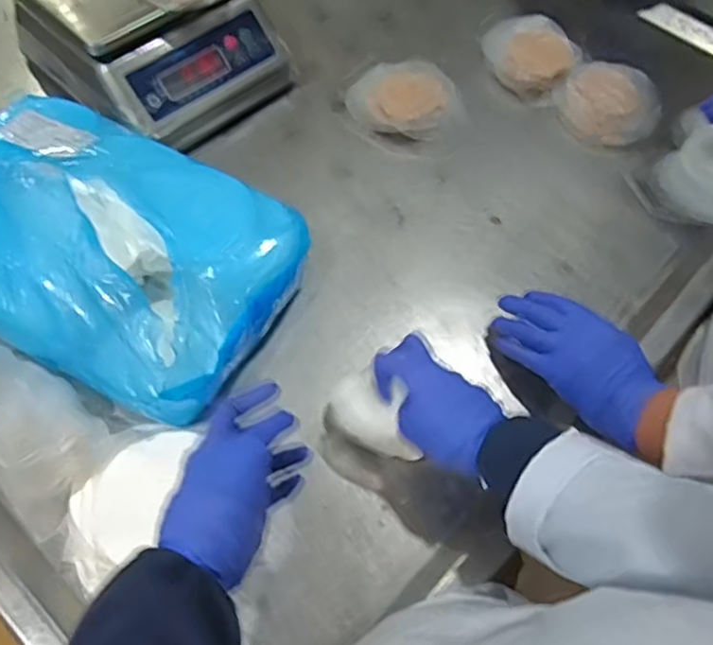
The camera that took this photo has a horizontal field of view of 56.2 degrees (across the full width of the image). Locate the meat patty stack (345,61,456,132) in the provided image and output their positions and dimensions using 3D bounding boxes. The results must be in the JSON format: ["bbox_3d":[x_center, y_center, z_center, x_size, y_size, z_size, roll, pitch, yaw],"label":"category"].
[{"bbox_3d":[0.056,-0.287,0.844,0.125,0.027,0.111,13,60,4],"label":"meat patty stack"}]

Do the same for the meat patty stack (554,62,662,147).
[{"bbox_3d":[0.329,-0.285,0.868,0.133,0.033,0.126,-26,64,-18],"label":"meat patty stack"}]

